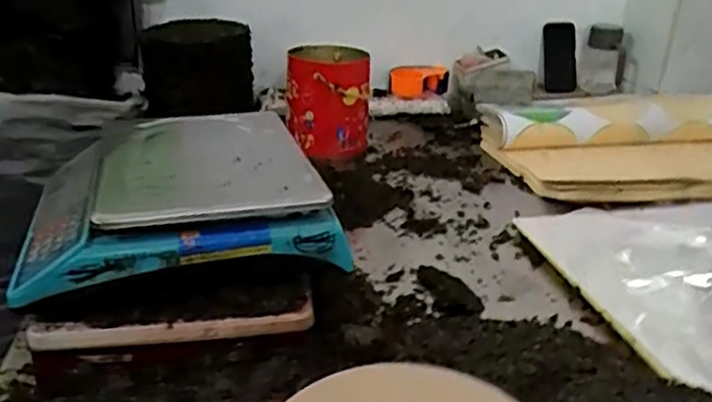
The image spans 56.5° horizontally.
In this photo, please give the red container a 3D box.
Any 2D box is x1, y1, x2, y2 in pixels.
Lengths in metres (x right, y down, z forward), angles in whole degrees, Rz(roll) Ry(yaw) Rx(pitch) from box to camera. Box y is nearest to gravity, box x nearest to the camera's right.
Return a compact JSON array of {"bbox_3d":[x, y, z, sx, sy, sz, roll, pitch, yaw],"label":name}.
[{"bbox_3d":[-0.055,-0.192,1.323,0.165,0.199,0.200,2,24,-2],"label":"red container"}]

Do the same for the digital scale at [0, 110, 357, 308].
[{"bbox_3d":[-0.219,-0.017,0.800,0.342,0.108,0.350,-5,25,-15],"label":"digital scale"}]

